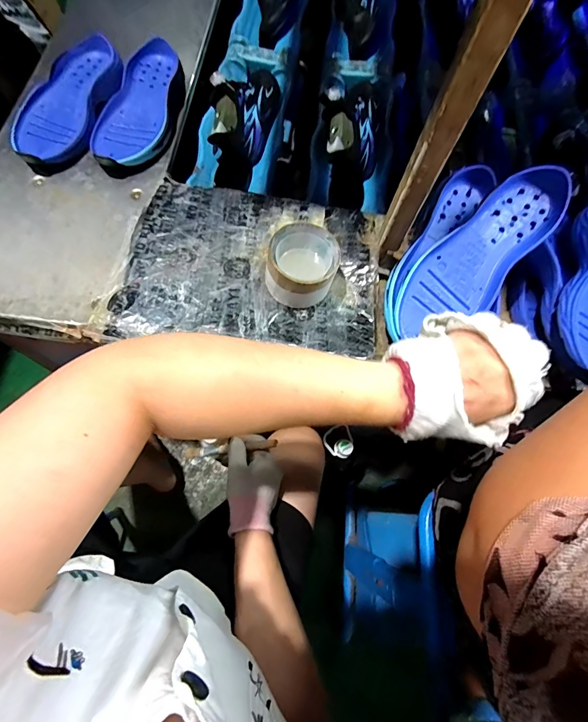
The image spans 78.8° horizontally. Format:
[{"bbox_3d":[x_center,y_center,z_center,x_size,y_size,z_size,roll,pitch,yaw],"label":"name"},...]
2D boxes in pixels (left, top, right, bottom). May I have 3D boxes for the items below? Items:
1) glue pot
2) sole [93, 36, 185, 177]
[{"bbox_3d":[0.010,-0.111,0.418,0.079,0.054,0.082,2,70,-5],"label":"glue pot"},{"bbox_3d":[-0.219,-0.358,0.507,0.097,0.057,0.220,6,69,-3],"label":"sole"}]

